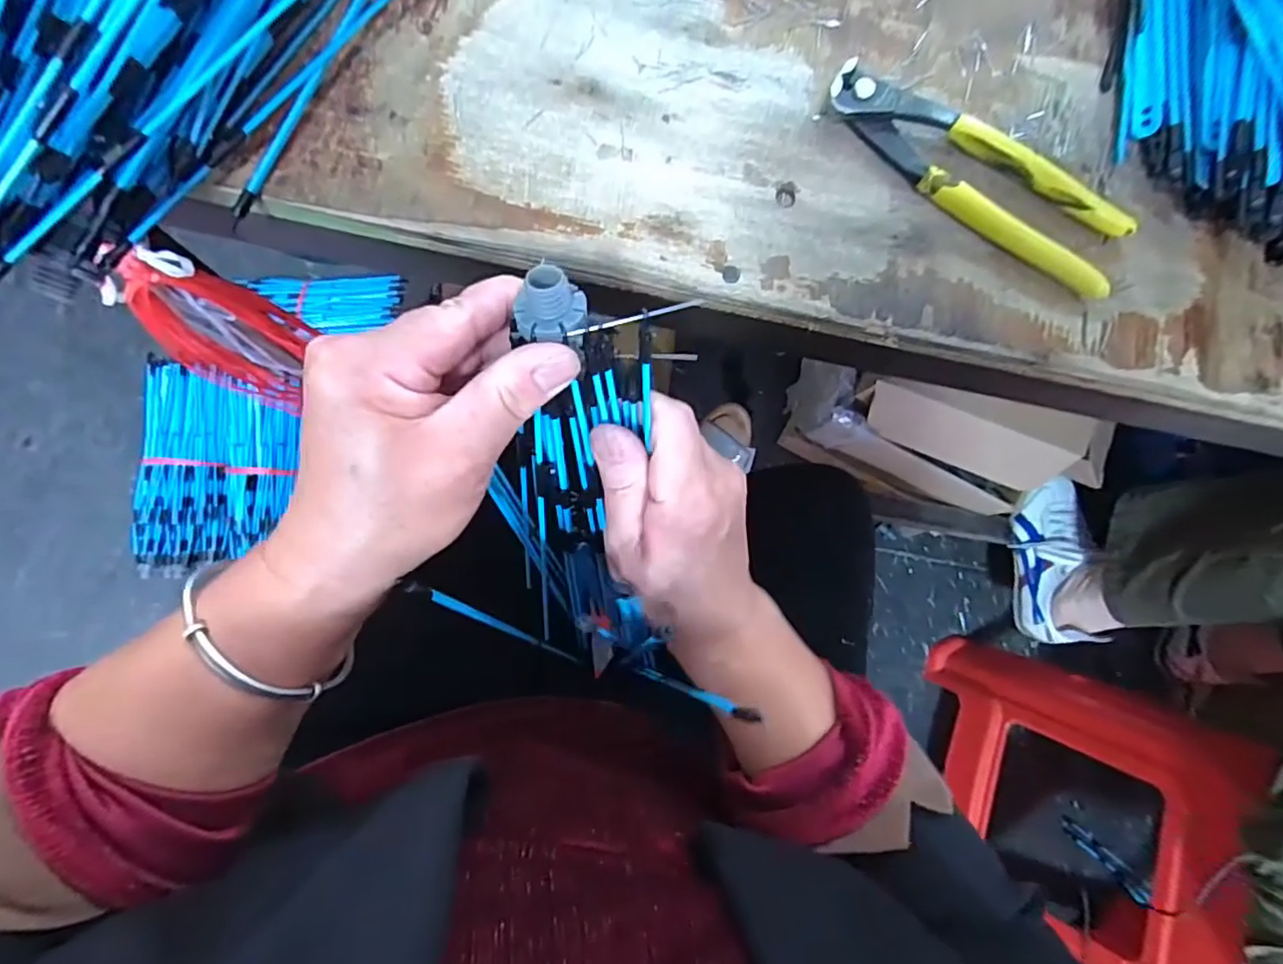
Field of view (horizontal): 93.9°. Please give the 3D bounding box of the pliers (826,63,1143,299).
[{"bbox_3d":[0.166,-0.153,0.297,0.163,0.016,0.046,33,80,-1],"label":"pliers"}]

